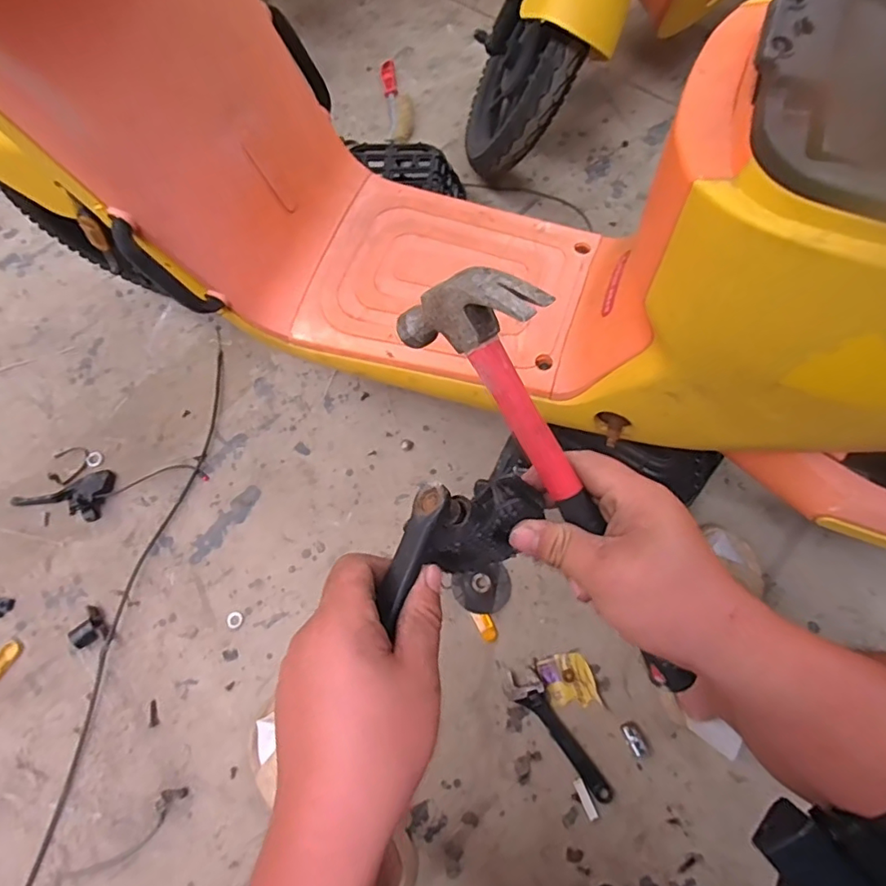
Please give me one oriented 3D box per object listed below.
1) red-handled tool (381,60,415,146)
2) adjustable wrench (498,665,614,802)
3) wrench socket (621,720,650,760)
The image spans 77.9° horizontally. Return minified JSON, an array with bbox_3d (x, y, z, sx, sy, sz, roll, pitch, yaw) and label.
[{"bbox_3d":[-0.102,-0.778,1.251,0.066,0.039,0.239,-9,66,-4],"label":"red-handled tool"},{"bbox_3d":[0.157,0.408,0.765,0.053,0.024,0.206,-30,69,-13],"label":"adjustable wrench"},{"bbox_3d":[0.274,0.418,0.771,0.028,0.019,0.050,-25,68,-11],"label":"wrench socket"}]

